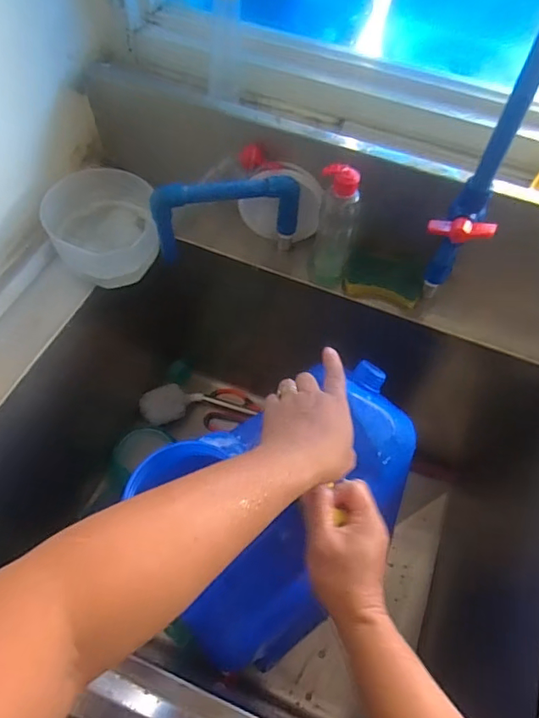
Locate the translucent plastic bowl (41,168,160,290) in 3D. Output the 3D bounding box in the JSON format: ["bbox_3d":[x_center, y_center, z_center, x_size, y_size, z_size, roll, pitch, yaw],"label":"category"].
[{"bbox_3d":[-0.214,-0.170,0.629,0.131,0.075,0.144,1,59,-2],"label":"translucent plastic bowl"}]

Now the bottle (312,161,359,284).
[{"bbox_3d":[0.079,-0.159,0.597,0.047,0.153,0.052,10,59,3],"label":"bottle"}]

